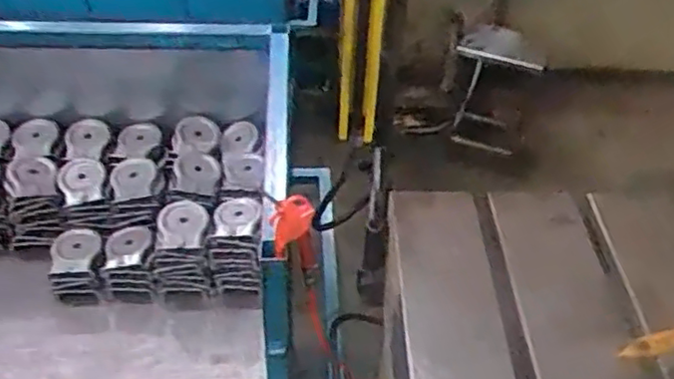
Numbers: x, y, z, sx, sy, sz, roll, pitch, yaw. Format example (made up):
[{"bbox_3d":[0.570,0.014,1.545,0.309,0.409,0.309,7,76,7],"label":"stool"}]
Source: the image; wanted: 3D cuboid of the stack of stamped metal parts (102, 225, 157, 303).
[{"bbox_3d":[-0.412,0.151,1.320,0.095,0.122,0.113,-1,43,-5],"label":"stack of stamped metal parts"}]

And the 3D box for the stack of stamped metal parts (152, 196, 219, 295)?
[{"bbox_3d":[-0.308,0.117,1.329,0.109,0.146,0.125,-2,43,-6],"label":"stack of stamped metal parts"}]

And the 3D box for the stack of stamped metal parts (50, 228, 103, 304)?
[{"bbox_3d":[-0.519,0.157,1.324,0.100,0.087,0.131,-7,44,-11],"label":"stack of stamped metal parts"}]

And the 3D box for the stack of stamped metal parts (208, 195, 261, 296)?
[{"bbox_3d":[-0.203,0.114,1.341,0.096,0.153,0.125,0,43,-4],"label":"stack of stamped metal parts"}]

